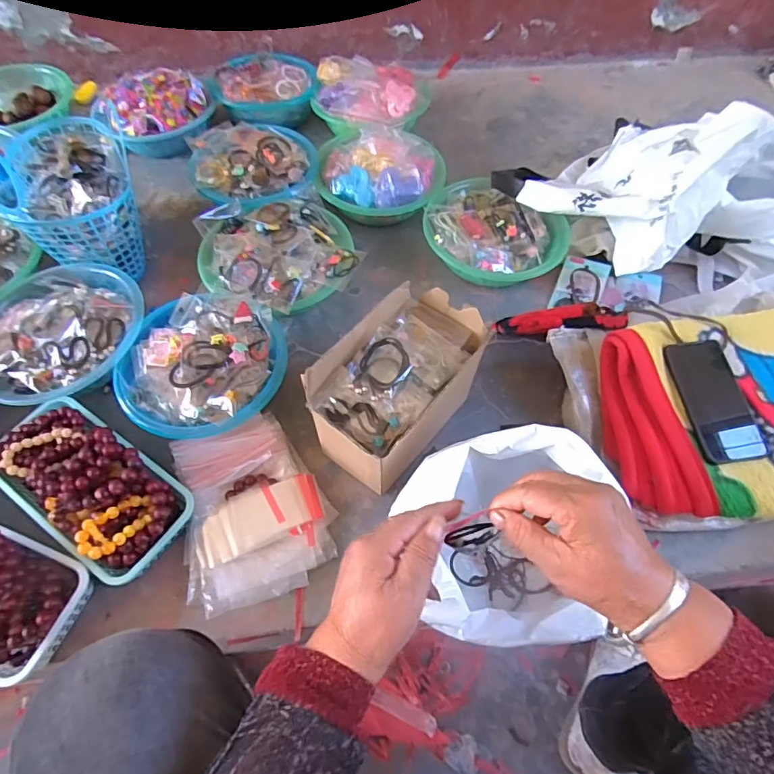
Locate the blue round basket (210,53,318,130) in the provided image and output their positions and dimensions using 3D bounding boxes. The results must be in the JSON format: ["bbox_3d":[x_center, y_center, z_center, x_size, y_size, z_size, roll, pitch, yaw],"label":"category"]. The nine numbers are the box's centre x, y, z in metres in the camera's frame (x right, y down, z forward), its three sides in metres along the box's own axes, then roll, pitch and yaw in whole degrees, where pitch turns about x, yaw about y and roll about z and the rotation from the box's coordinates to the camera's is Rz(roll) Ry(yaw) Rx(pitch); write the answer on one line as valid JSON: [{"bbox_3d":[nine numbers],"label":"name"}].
[{"bbox_3d":[-0.254,-0.622,1.032,0.208,0.066,0.205,-5,59,-4],"label":"blue round basket"}]

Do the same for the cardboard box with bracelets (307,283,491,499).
[{"bbox_3d":[0.010,0.005,0.619,0.119,0.162,0.219,37,65,19],"label":"cardboard box with bracelets"}]

